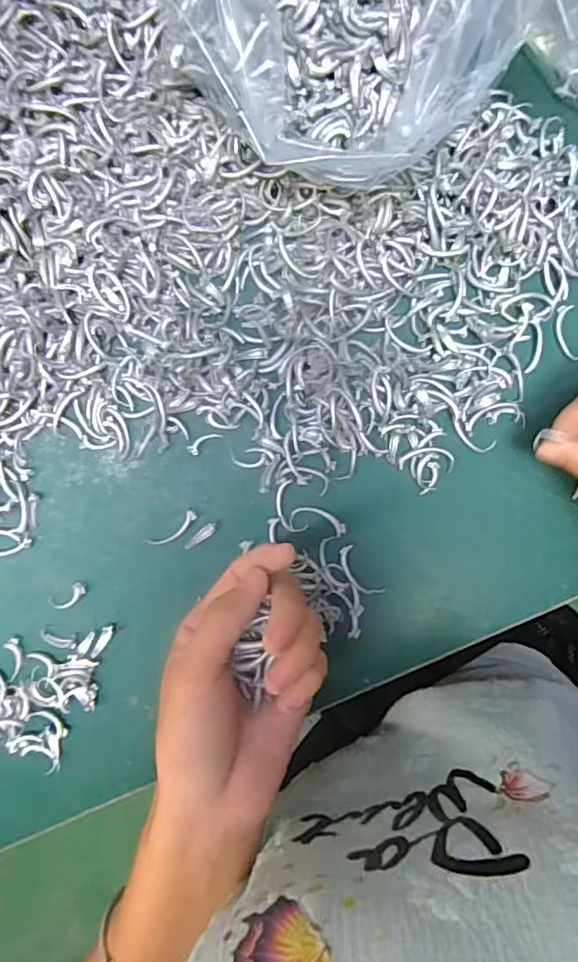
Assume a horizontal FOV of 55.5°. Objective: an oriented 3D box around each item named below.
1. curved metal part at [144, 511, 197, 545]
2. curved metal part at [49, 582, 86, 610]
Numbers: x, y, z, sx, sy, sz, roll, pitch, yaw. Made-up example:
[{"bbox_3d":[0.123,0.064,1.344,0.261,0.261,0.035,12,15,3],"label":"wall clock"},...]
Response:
[{"bbox_3d":[-0.066,0.029,0.312,0.033,0.004,0.009,-35,91,2],"label":"curved metal part"},{"bbox_3d":[-0.125,0.066,0.313,0.021,0.005,0.010,-33,91,2],"label":"curved metal part"}]

